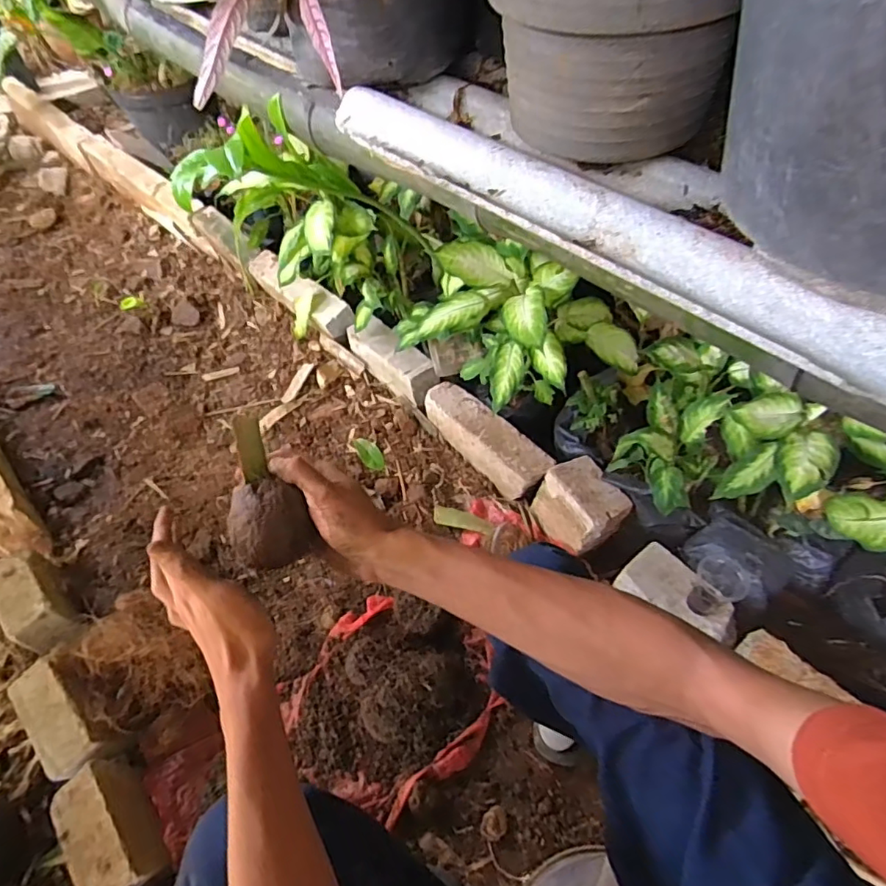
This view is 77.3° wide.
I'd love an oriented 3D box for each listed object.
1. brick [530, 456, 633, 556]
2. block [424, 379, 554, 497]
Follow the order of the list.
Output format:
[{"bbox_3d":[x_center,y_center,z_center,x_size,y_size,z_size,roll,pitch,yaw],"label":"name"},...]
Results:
[{"bbox_3d":[0.251,0.118,1.020,0.124,0.111,0.146,-27,59,-14],"label":"brick"},{"bbox_3d":[0.089,-0.002,1.144,0.074,0.138,0.305,-38,62,-20],"label":"block"}]

